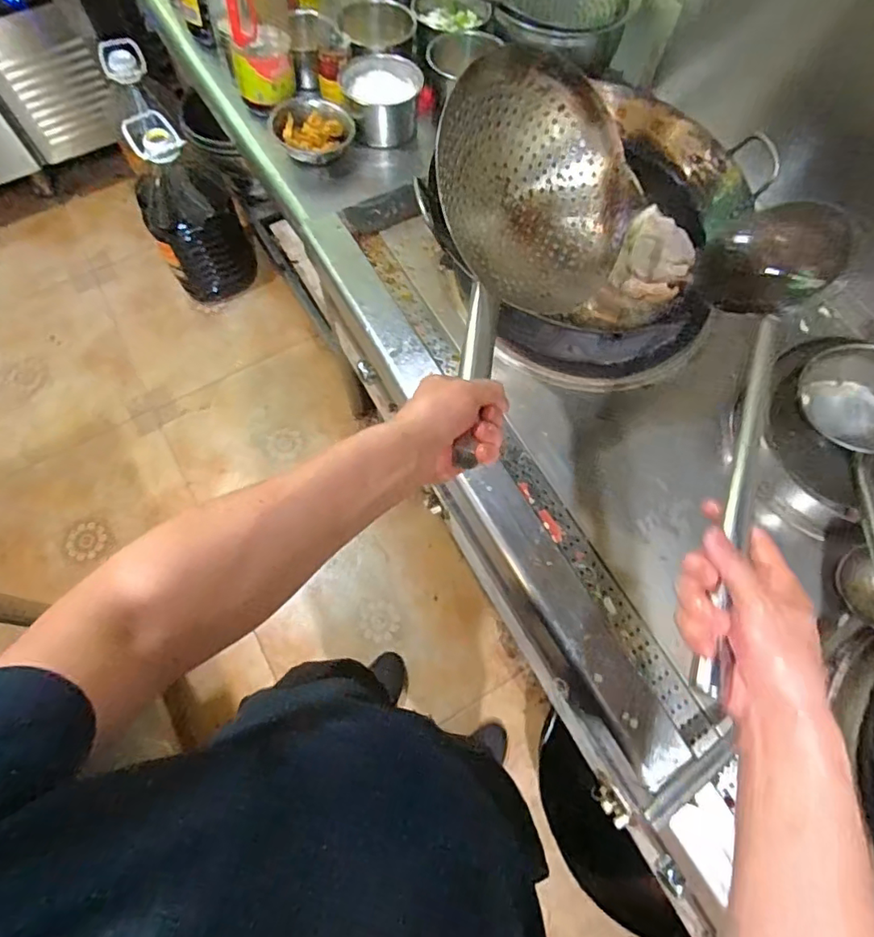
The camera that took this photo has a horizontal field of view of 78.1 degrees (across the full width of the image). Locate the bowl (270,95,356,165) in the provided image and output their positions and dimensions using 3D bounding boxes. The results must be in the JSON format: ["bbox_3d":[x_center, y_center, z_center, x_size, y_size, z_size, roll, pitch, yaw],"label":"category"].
[{"bbox_3d":[-0.237,-0.642,1.017,0.129,0.059,0.127,-42,76,-16],"label":"bowl"}]

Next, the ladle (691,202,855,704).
[{"bbox_3d":[0.282,-0.054,0.489,0.103,0.098,0.512,19,66,4],"label":"ladle"}]

